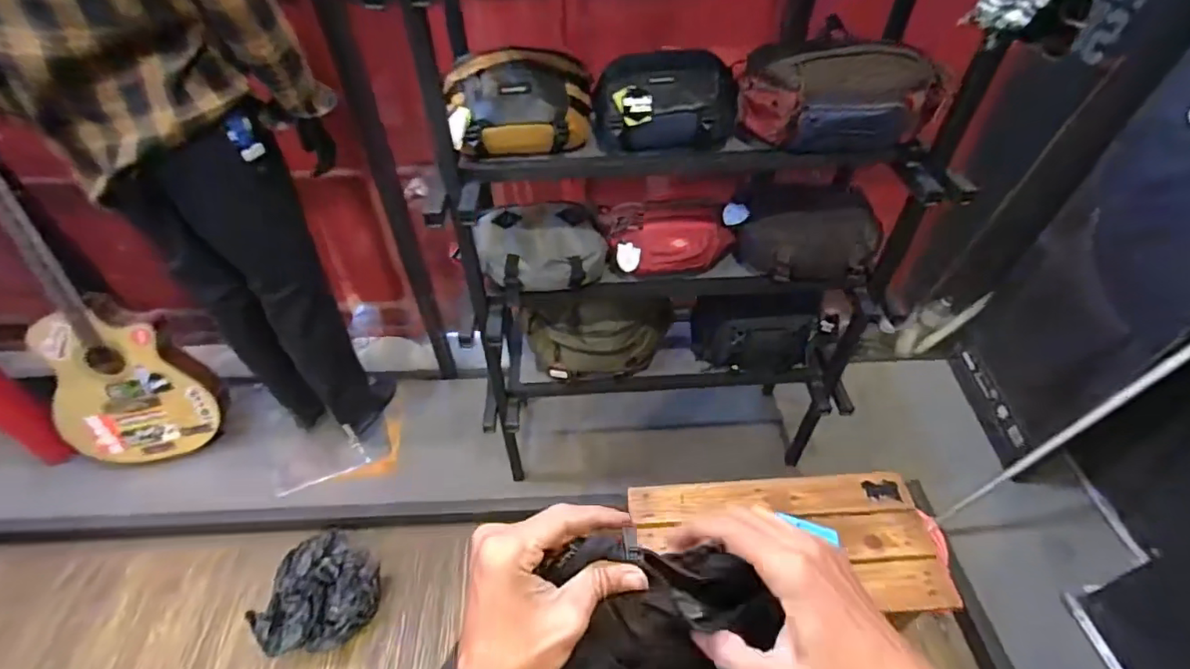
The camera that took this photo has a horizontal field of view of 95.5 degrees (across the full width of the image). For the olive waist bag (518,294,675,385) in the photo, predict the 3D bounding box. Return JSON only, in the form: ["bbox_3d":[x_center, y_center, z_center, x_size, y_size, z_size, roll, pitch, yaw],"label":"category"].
[{"bbox_3d":[0.012,0.000,1.282,0.358,0.214,0.121,-3,46,-2],"label":"olive waist bag"}]

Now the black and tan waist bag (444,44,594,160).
[{"bbox_3d":[-0.122,-0.396,0.914,0.247,0.129,0.142,-10,47,-9],"label":"black and tan waist bag"}]

